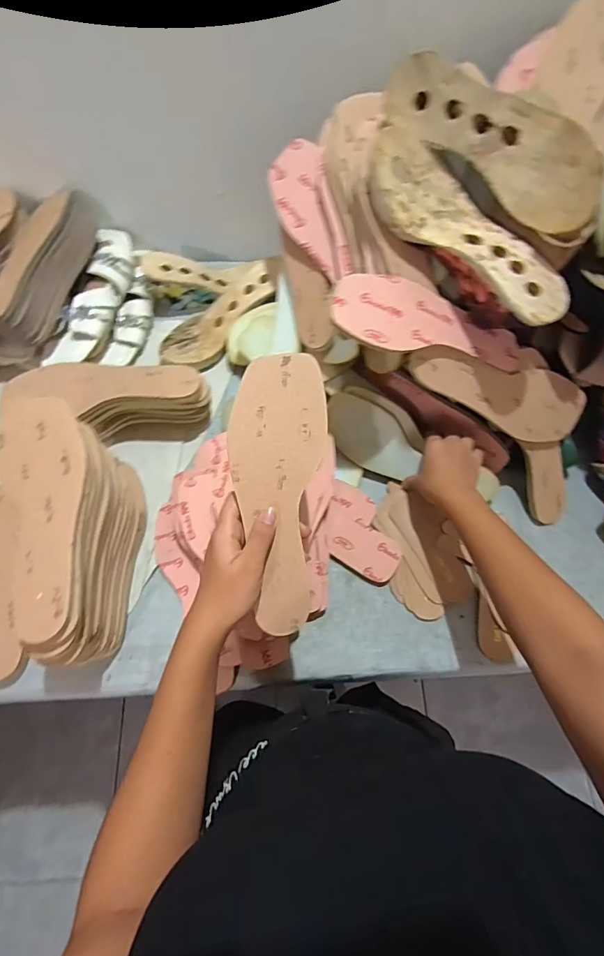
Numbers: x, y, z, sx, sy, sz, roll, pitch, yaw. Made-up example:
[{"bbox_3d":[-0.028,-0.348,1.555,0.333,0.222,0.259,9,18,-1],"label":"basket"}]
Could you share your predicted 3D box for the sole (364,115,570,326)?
[{"bbox_3d":[0.167,-0.254,0.436,0.238,0.052,0.082,41,72,14],"label":"sole"}]

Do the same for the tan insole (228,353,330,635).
[{"bbox_3d":[-0.019,0.014,0.381,0.082,0.006,0.235,-1,92,-12],"label":"tan insole"}]

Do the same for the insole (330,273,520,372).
[{"bbox_3d":[0.144,-0.167,0.481,0.239,0.023,0.073,6,66,-21],"label":"insole"}]

